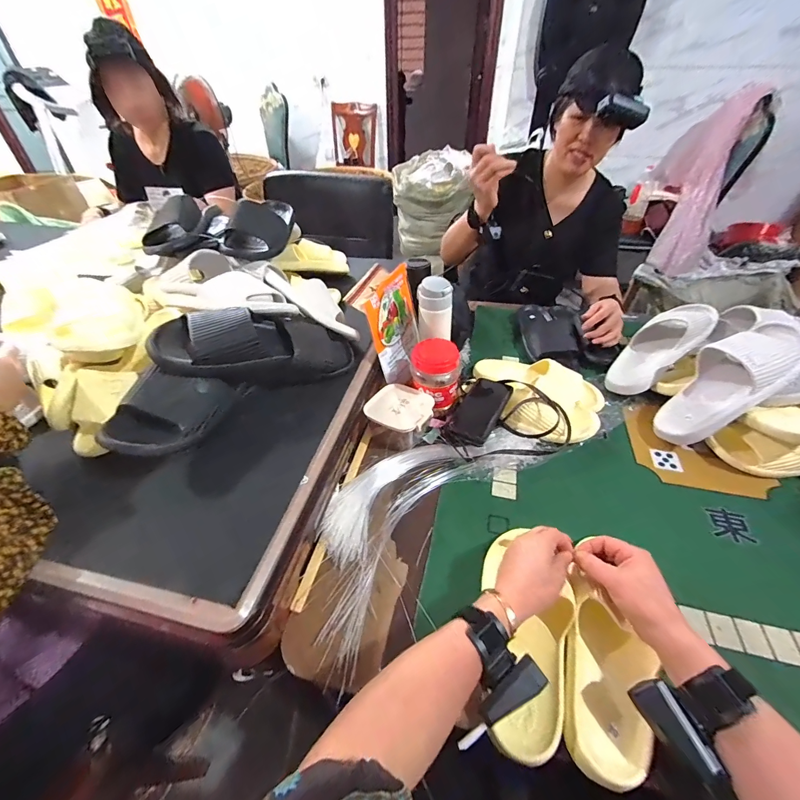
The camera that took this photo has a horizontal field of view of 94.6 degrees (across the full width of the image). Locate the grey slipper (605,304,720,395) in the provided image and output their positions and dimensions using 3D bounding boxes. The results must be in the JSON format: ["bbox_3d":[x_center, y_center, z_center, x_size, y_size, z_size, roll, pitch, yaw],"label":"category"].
[{"bbox_3d":[0.557,-0.119,0.798,0.287,0.086,0.114,-40,52,-8],"label":"grey slipper"}]

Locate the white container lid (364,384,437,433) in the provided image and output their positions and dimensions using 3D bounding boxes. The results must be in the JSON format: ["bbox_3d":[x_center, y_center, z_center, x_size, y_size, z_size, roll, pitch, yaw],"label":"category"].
[{"bbox_3d":[0.001,0.012,0.679,0.115,0.010,0.111,24,48,25],"label":"white container lid"}]

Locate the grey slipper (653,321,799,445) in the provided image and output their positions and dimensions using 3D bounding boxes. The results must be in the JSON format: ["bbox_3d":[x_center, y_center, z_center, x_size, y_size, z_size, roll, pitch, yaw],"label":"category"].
[{"bbox_3d":[0.584,-0.035,0.655,0.288,0.080,0.115,-47,45,15],"label":"grey slipper"}]

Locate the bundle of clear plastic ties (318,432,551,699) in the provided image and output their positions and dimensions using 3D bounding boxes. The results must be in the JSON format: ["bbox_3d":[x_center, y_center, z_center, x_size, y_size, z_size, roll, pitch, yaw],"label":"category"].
[{"bbox_3d":[0.027,0.154,0.585,0.195,0.039,0.444,33,52,31],"label":"bundle of clear plastic ties"}]

